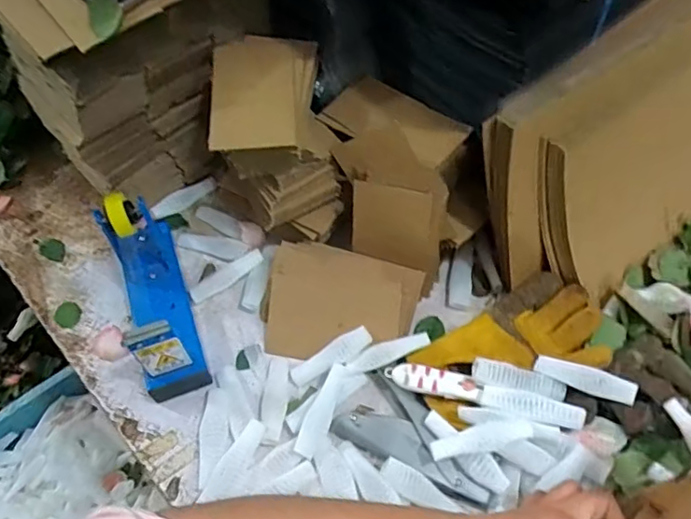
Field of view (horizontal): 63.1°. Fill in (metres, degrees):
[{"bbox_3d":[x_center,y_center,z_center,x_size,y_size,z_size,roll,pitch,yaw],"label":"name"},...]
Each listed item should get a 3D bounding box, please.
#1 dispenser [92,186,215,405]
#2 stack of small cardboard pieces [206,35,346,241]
[{"bbox_3d":[-0.203,0.027,0.583,0.061,0.126,0.204,-19,58,-10],"label":"dispenser"},{"bbox_3d":[-0.070,-0.130,0.602,0.123,0.143,0.158,-4,57,-1],"label":"stack of small cardboard pieces"}]

